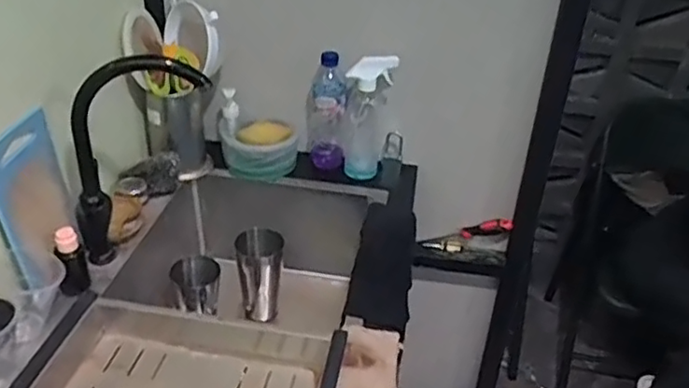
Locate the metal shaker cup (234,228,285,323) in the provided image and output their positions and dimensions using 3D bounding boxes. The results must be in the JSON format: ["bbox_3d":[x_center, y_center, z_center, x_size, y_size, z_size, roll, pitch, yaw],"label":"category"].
[{"bbox_3d":[-0.155,0.154,1.155,0.079,0.185,0.072,3,32,-2],"label":"metal shaker cup"}]

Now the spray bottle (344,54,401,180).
[{"bbox_3d":[0.042,-0.146,1.179,0.084,0.246,0.073,0,32,-6],"label":"spray bottle"}]

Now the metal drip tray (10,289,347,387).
[{"bbox_3d":[-0.205,0.246,0.815,0.390,0.066,0.219,8,32,7],"label":"metal drip tray"}]

